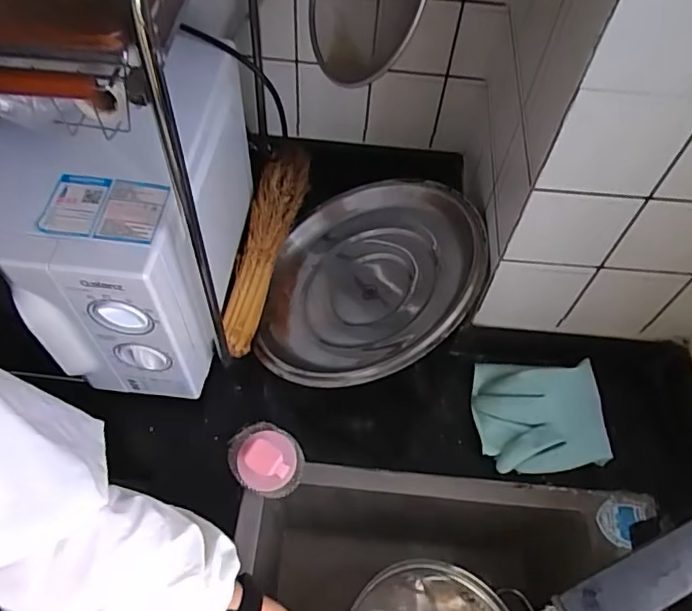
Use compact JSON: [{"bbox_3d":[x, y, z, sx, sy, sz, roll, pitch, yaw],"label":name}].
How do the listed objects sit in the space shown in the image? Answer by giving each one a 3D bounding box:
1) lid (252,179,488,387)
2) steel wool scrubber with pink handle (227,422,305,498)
[{"bbox_3d":[0.032,-0.029,0.692,0.278,0.052,0.292,-17,47,19],"label":"lid"},{"bbox_3d":[-0.087,0.161,0.605,0.080,0.046,0.070,16,59,7],"label":"steel wool scrubber with pink handle"}]

